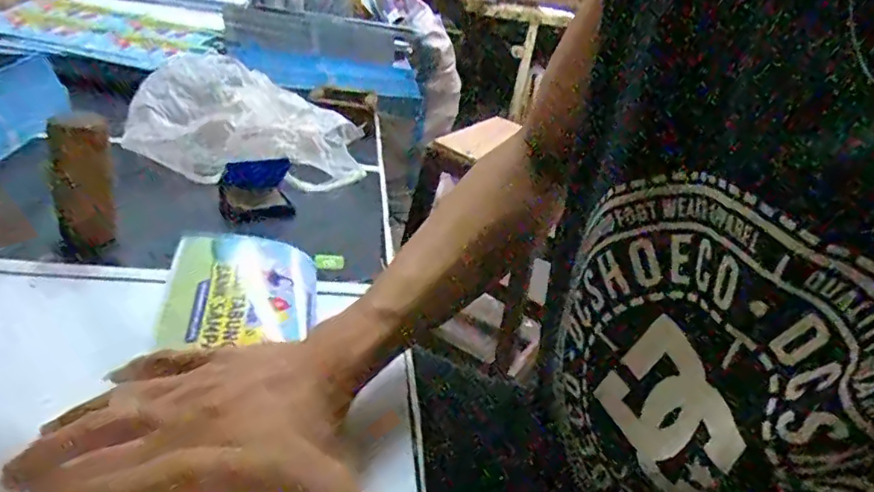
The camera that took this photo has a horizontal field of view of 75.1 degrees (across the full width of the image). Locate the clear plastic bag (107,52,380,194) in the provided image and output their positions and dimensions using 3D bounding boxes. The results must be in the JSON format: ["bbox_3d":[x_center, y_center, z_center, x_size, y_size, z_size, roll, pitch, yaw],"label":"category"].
[{"bbox_3d":[-0.213,-0.149,0.687,0.252,0.095,0.201,6,29,-6],"label":"clear plastic bag"}]

